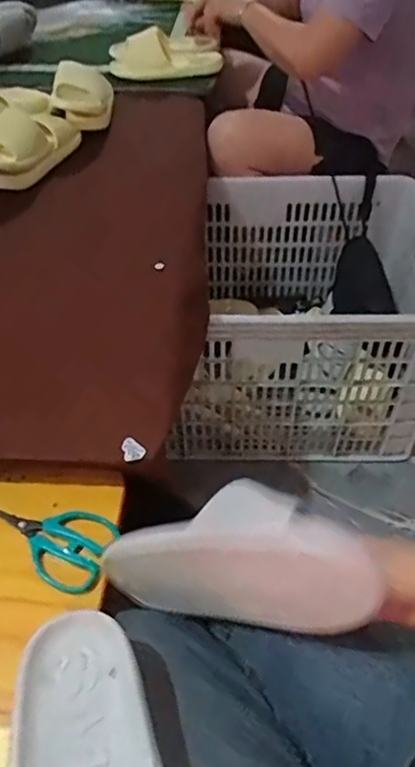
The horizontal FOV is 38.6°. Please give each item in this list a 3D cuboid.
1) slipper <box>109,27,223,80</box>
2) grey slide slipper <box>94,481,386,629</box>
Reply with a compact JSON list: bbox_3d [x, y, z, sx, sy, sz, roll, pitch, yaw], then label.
[{"bbox_3d":[-0.101,-0.739,1.328,0.267,0.088,0.113,6,49,7],"label":"slipper"},{"bbox_3d":[0.015,0.151,0.517,0.274,0.102,0.084,-20,36,39],"label":"grey slide slipper"}]

